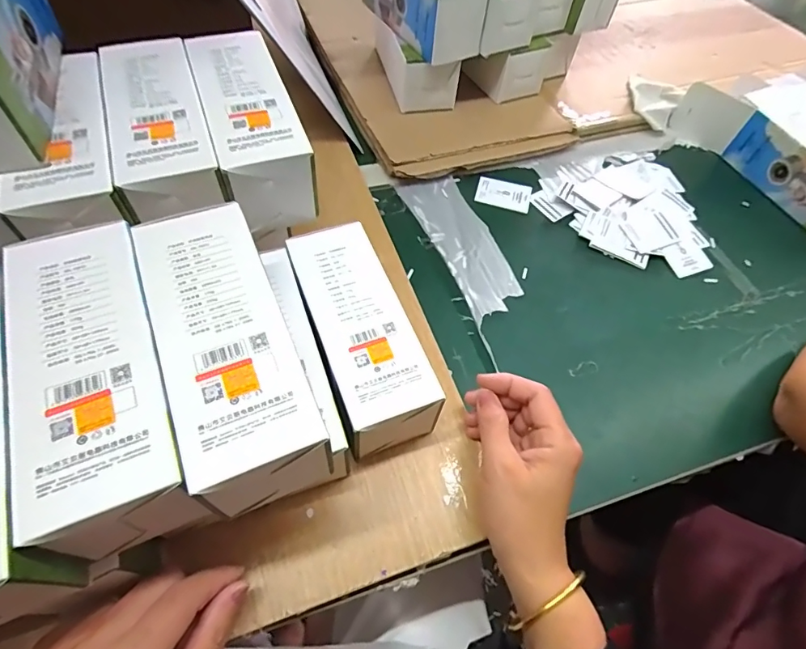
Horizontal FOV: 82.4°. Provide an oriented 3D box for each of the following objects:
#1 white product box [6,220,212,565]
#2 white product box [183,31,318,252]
[{"bbox_3d":[-0.170,0.037,0.264,0.071,0.064,0.190,-20,60,-17],"label":"white product box"},{"bbox_3d":[-0.135,-0.168,0.417,0.066,0.093,0.187,-17,59,-15],"label":"white product box"}]

